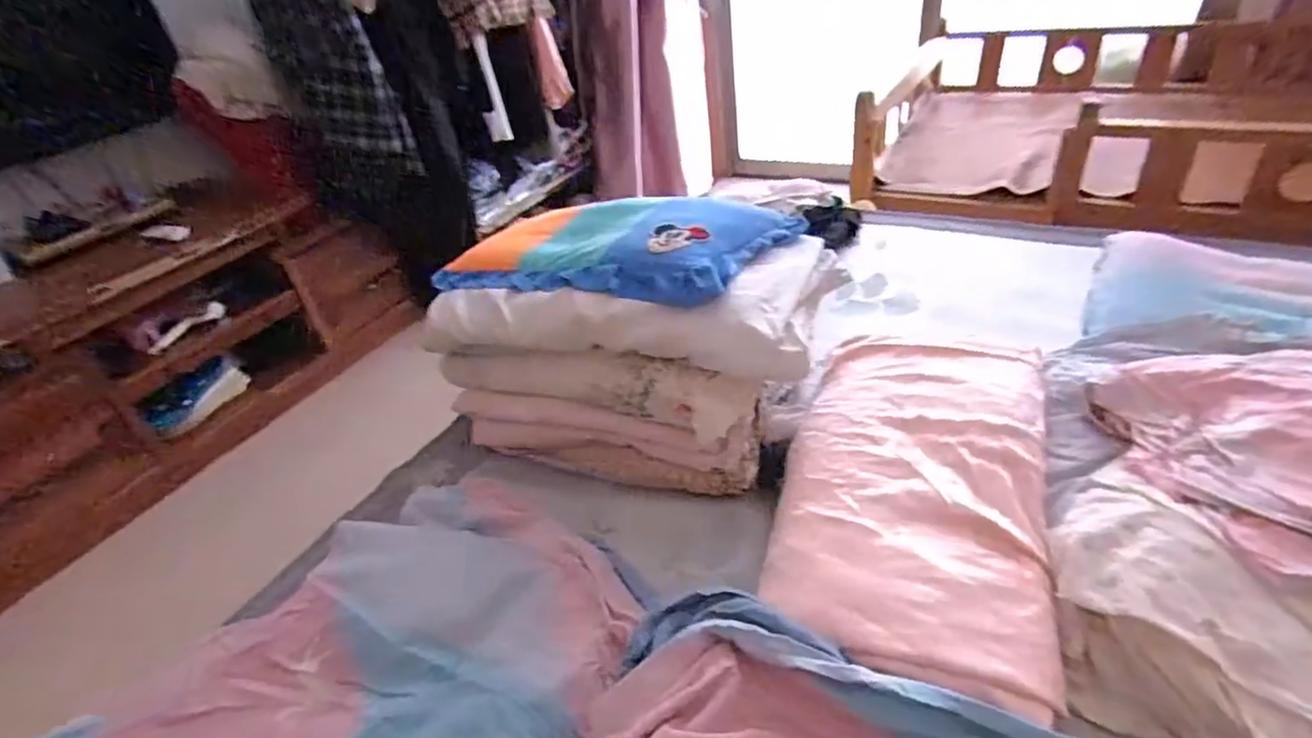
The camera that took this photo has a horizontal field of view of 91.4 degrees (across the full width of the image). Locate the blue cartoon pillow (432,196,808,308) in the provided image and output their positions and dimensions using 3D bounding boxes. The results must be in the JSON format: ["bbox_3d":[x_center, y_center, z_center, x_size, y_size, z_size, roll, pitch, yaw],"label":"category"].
[{"bbox_3d":[-0.073,-0.199,0.958,0.503,0.085,0.302,14,42,27],"label":"blue cartoon pillow"}]

